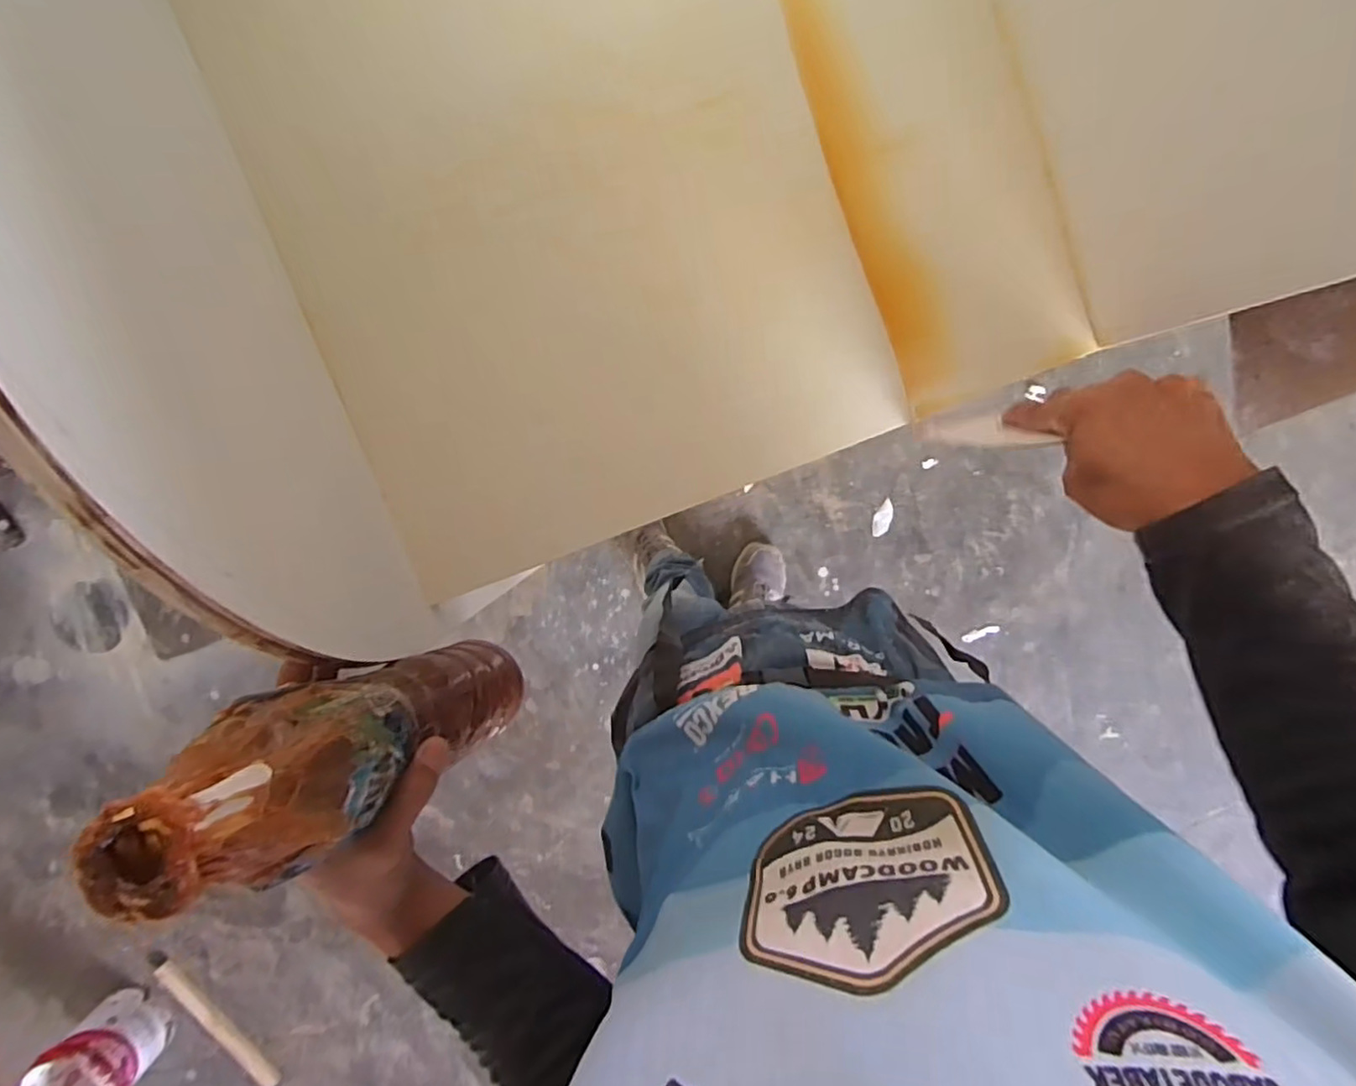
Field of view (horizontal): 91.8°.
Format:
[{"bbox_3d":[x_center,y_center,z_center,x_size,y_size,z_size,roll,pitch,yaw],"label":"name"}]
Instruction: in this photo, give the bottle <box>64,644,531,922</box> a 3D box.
[{"bbox_3d":[-0.178,0.111,0.392,0.064,0.305,0.070,7,95,12],"label":"bottle"}]

